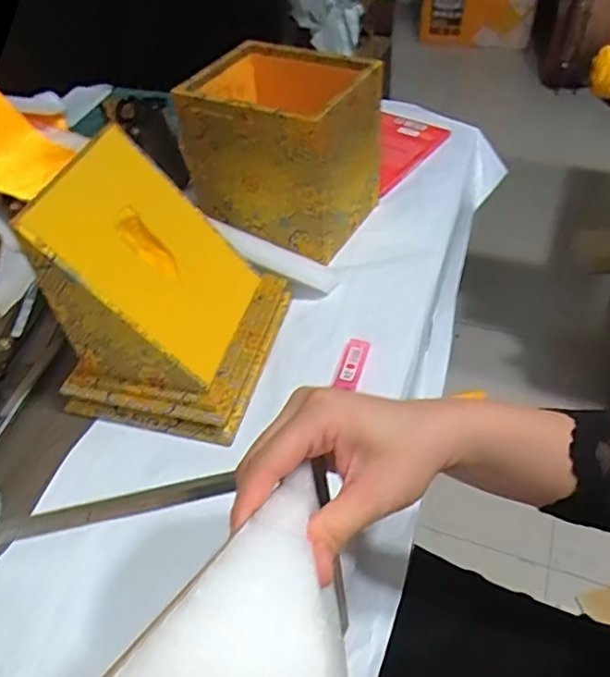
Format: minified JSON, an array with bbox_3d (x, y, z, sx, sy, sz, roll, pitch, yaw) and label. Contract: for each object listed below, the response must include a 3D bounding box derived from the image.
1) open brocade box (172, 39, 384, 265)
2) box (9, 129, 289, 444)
[{"bbox_3d":[-0.024,-0.219,0.687,0.180,0.168,0.148,24,53,24],"label":"open brocade box"},{"bbox_3d":[-0.124,-0.053,0.534,0.165,0.193,0.192,9,48,12],"label":"box"}]

